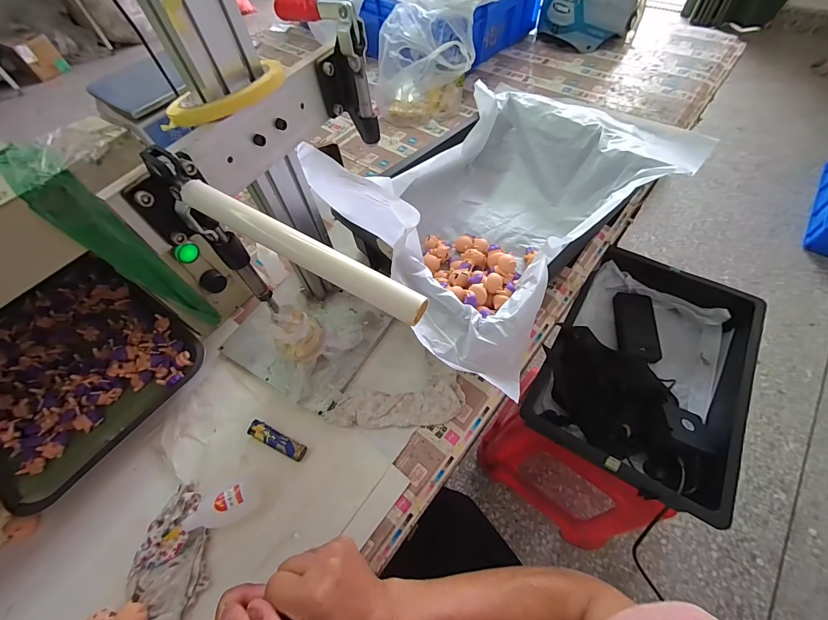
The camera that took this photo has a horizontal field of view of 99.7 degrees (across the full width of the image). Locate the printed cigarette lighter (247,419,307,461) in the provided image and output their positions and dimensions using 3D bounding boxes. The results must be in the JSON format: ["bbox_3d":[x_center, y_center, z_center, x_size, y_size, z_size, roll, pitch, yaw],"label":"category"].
[{"bbox_3d":[-0.176,0.167,0.449,0.082,0.011,0.020,23,62,14],"label":"printed cigarette lighter"}]

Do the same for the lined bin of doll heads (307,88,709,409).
[{"bbox_3d":[0.140,-0.159,0.521,0.477,0.188,0.386,-36,65,-19],"label":"lined bin of doll heads"}]

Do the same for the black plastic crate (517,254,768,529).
[{"bbox_3d":[0.425,0.099,0.659,0.301,0.087,0.434,28,63,16],"label":"black plastic crate"}]

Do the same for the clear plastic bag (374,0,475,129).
[{"bbox_3d":[0.022,-0.520,0.756,0.175,0.170,0.159,26,63,16],"label":"clear plastic bag"}]

